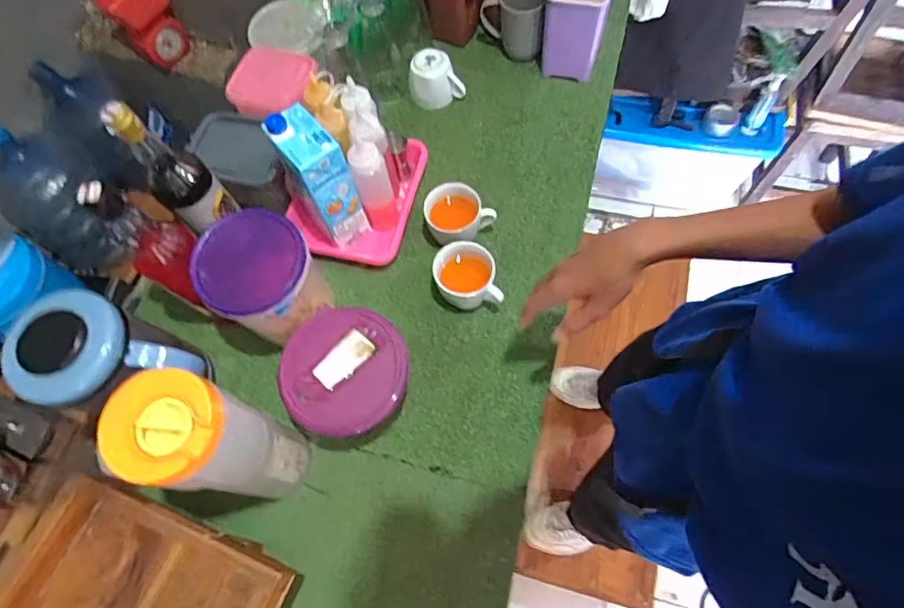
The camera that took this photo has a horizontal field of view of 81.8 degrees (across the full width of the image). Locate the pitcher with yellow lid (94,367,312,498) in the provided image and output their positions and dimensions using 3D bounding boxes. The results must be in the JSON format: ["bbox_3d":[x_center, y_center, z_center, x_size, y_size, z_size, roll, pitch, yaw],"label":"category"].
[{"bbox_3d":[-0.230,0.144,0.527,0.085,0.254,0.087,8,66,6],"label":"pitcher with yellow lid"}]

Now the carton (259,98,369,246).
[{"bbox_3d":[-0.175,-0.162,0.712,0.057,0.203,0.093,-39,70,-14],"label":"carton"}]

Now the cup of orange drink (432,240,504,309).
[{"bbox_3d":[0.021,-0.041,0.722,0.087,0.077,0.086,-1,66,2],"label":"cup of orange drink"}]

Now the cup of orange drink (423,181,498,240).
[{"bbox_3d":[0.008,-0.130,0.765,0.074,0.068,0.086,-35,69,-12],"label":"cup of orange drink"}]

